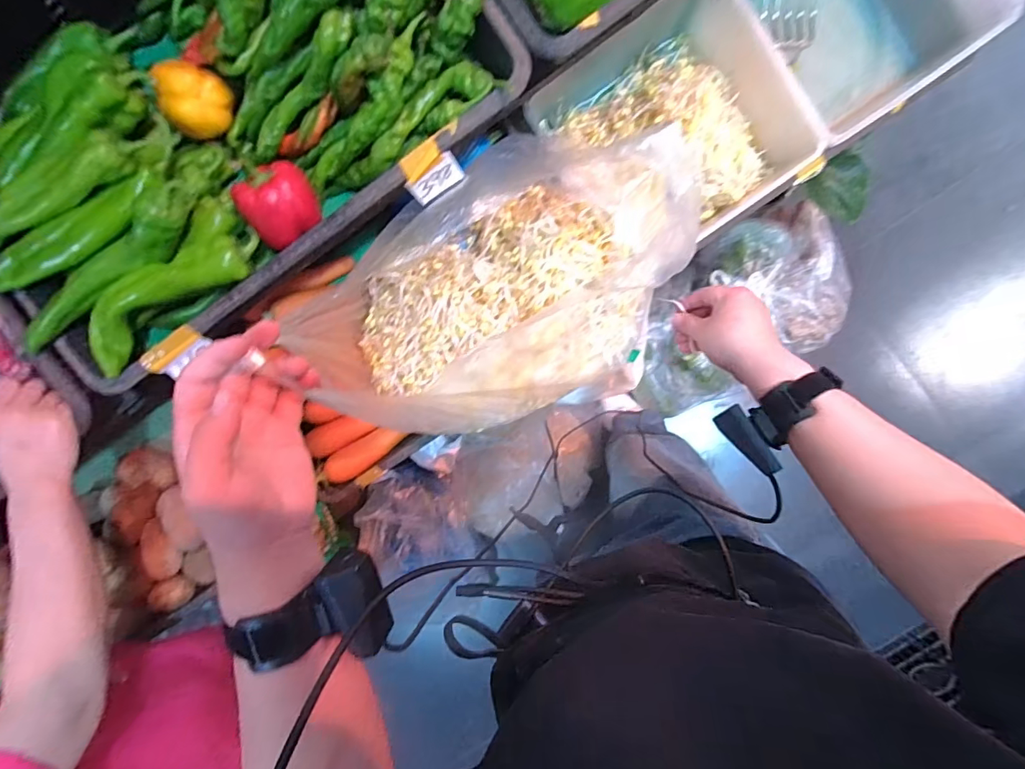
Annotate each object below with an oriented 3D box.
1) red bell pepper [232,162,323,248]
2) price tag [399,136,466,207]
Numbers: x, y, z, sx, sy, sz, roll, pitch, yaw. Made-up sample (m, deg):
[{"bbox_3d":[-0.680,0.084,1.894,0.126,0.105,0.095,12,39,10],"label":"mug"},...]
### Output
[{"bbox_3d":[-0.244,-0.190,0.484,0.066,0.059,0.080,39,93,8],"label":"red bell pepper"},{"bbox_3d":[-0.087,-0.228,0.497,0.059,0.066,0.018,-36,83,5],"label":"price tag"}]

